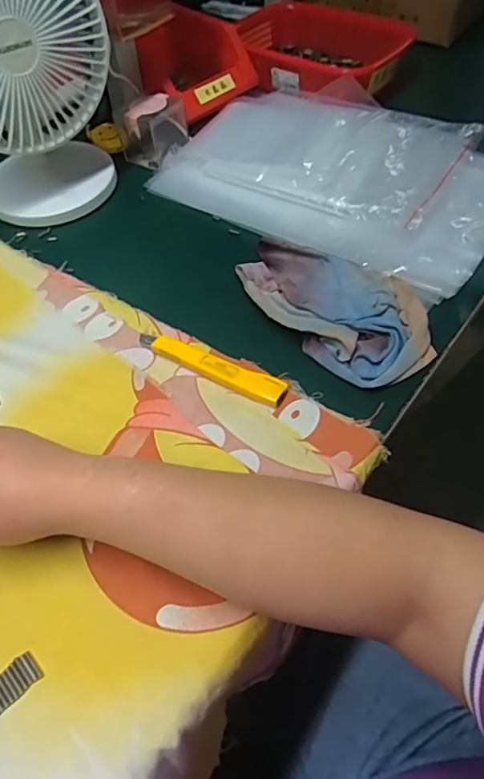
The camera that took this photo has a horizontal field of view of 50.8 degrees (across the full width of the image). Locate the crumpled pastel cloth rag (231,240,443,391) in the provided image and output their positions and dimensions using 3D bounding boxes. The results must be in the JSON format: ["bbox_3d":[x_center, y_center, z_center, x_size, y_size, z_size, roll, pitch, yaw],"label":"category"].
[{"bbox_3d":[0.077,-0.076,0.420,0.097,0.018,0.178,-31,61,-19],"label":"crumpled pastel cloth rag"}]

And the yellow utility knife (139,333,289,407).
[{"bbox_3d":[-0.025,-0.021,0.393,0.127,0.011,0.022,26,60,17],"label":"yellow utility knife"}]

